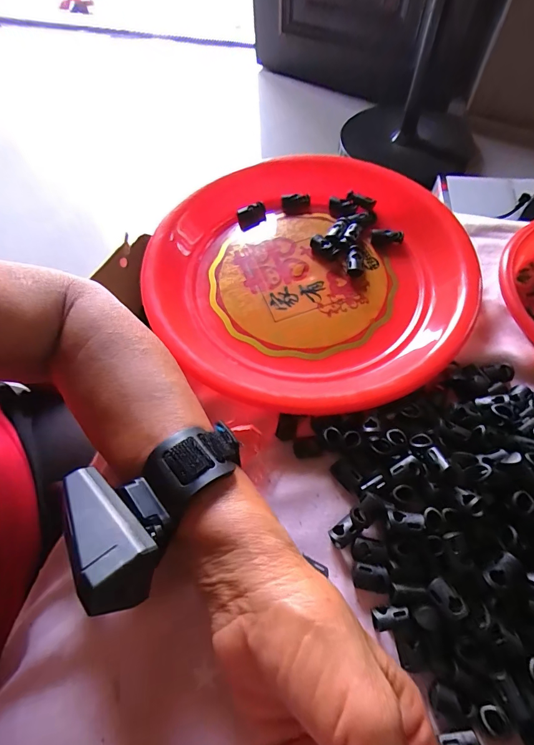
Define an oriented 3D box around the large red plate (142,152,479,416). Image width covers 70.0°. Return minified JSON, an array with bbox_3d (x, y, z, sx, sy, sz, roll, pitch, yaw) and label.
[{"bbox_3d":[0.033,-0.084,0.314,0.244,0.026,0.249,-1,61,2],"label":"large red plate"}]

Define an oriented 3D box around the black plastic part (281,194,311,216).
[{"bbox_3d":[0.028,-0.160,0.364,0.027,0.007,0.018,1,61,3],"label":"black plastic part"}]

